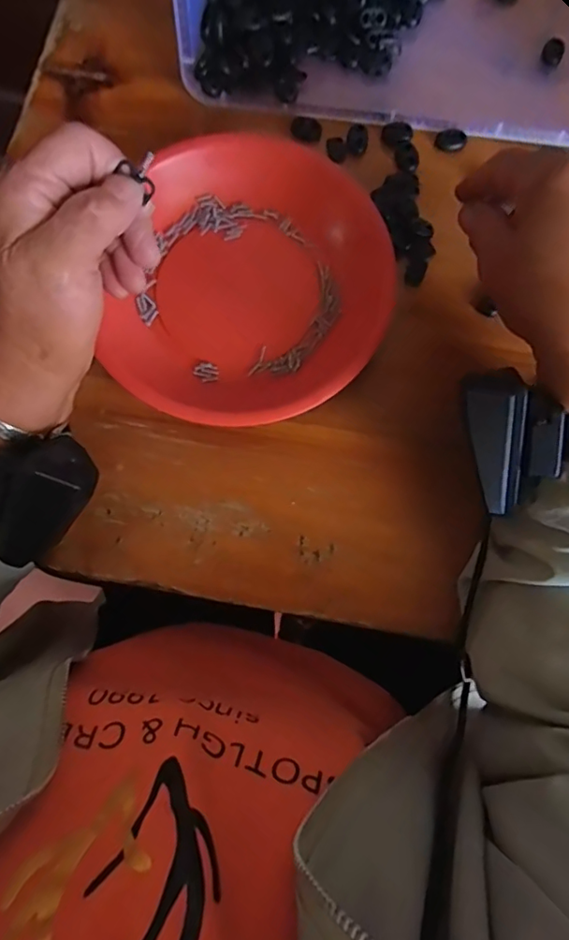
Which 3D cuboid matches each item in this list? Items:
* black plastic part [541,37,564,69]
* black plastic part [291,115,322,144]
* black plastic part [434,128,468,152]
[{"bbox_3d":[0.199,-0.308,0.394,0.015,0.008,0.017,16,80,2],"label":"black plastic part"},{"bbox_3d":[0.016,-0.245,0.384,0.021,0.010,0.013,12,80,1],"label":"black plastic part"},{"bbox_3d":[0.120,-0.237,0.384,0.021,0.010,0.013,20,80,3],"label":"black plastic part"}]

